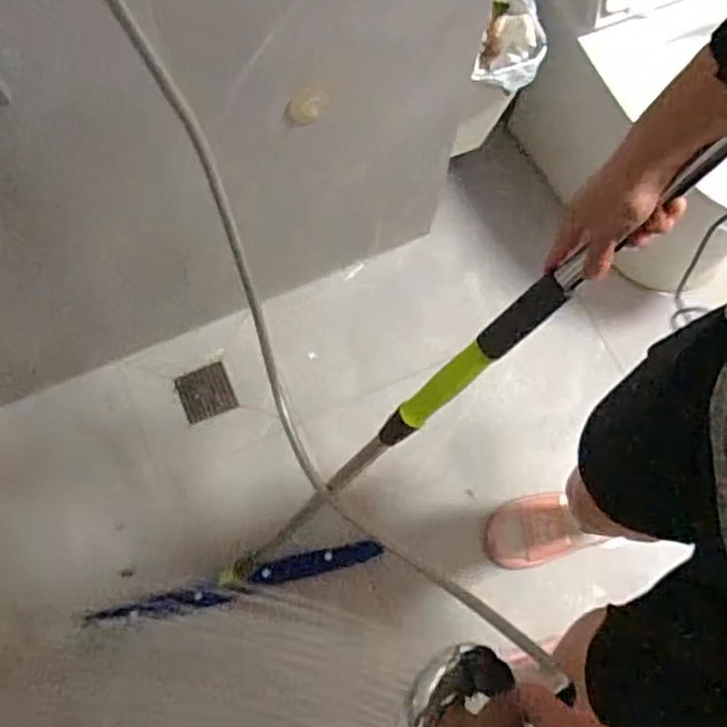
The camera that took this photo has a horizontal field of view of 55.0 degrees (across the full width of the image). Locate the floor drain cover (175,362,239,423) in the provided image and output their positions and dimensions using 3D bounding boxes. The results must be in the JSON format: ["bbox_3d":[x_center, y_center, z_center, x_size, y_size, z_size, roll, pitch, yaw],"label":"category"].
[{"bbox_3d":[-0.308,0.056,1.363,0.097,0.005,0.095,-20,88,-9],"label":"floor drain cover"}]

